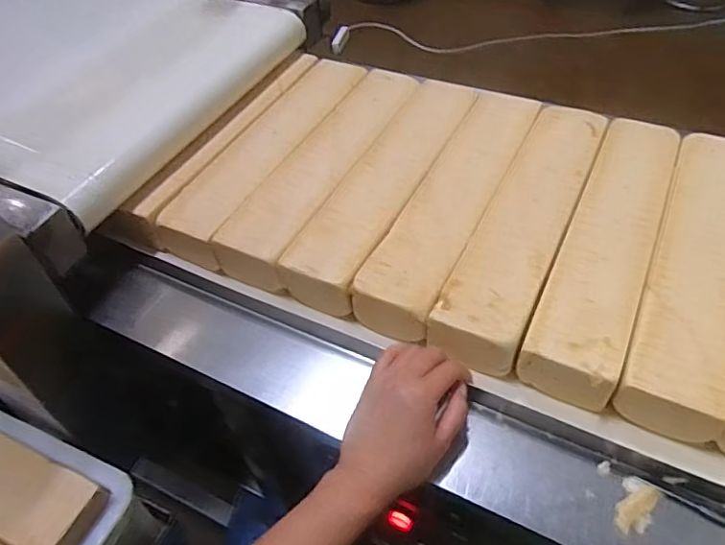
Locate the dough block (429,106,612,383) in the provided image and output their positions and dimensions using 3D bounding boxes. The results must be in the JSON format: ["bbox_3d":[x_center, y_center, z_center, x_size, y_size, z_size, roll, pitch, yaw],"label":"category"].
[{"bbox_3d":[0.173,-0.053,0.589,0.078,0.049,0.359,18,52,22],"label":"dough block"}]

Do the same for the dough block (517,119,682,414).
[{"bbox_3d":[0.244,-0.030,0.566,0.079,0.051,0.365,17,51,22],"label":"dough block"}]

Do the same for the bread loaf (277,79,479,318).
[{"bbox_3d":[0.035,-0.100,0.644,0.079,0.050,0.362,18,52,22],"label":"bread loaf"}]

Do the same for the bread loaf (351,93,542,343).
[{"bbox_3d":[0.105,-0.073,0.618,0.078,0.056,0.366,18,52,22],"label":"bread loaf"}]

